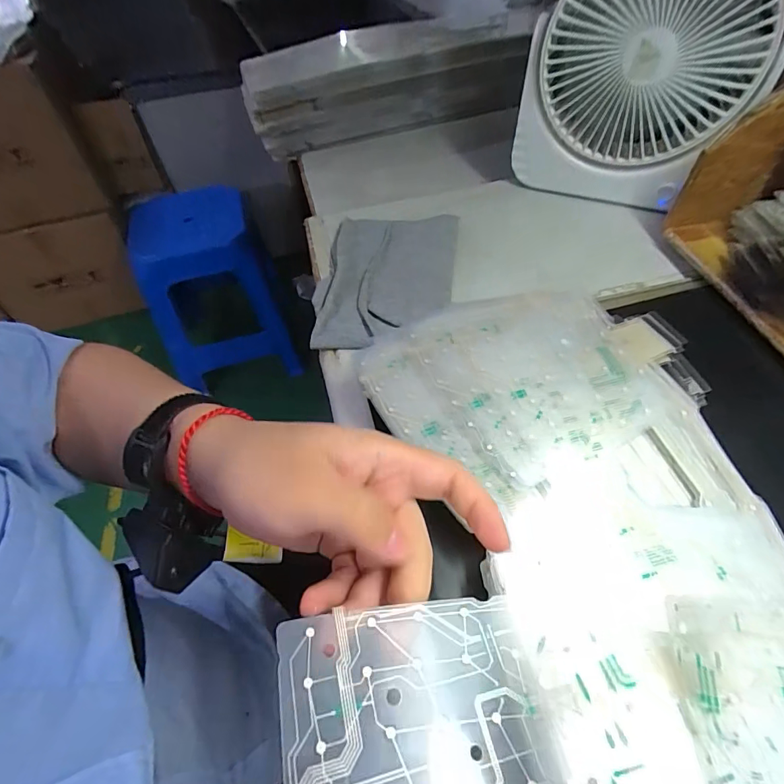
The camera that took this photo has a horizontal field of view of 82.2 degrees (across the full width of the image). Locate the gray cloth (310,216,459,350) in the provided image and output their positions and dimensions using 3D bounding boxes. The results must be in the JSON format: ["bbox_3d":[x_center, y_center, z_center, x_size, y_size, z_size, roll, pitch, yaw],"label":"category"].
[{"bbox_3d":[-0.006,-0.103,0.396,0.115,0.016,0.161,5,54,7],"label":"gray cloth"}]

